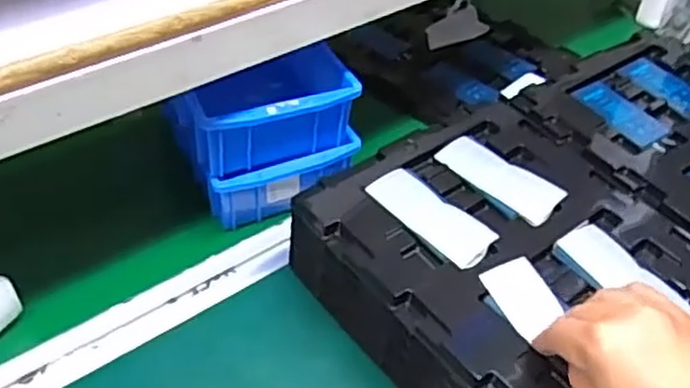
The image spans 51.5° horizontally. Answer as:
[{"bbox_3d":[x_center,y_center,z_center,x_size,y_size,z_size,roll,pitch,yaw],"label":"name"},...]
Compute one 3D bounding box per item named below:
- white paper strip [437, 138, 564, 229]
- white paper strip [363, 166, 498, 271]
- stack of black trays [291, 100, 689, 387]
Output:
[{"bbox_3d":[0.121,-0.014,0.561,0.100,0.008,0.042,37,53,28],"label":"white paper strip"},{"bbox_3d":[0.063,0.015,0.528,0.041,0.007,0.101,-29,54,-30],"label":"white paper strip"},{"bbox_3d":[0.134,0.063,0.531,0.231,0.076,0.270,-28,53,-29],"label":"stack of black trays"}]

